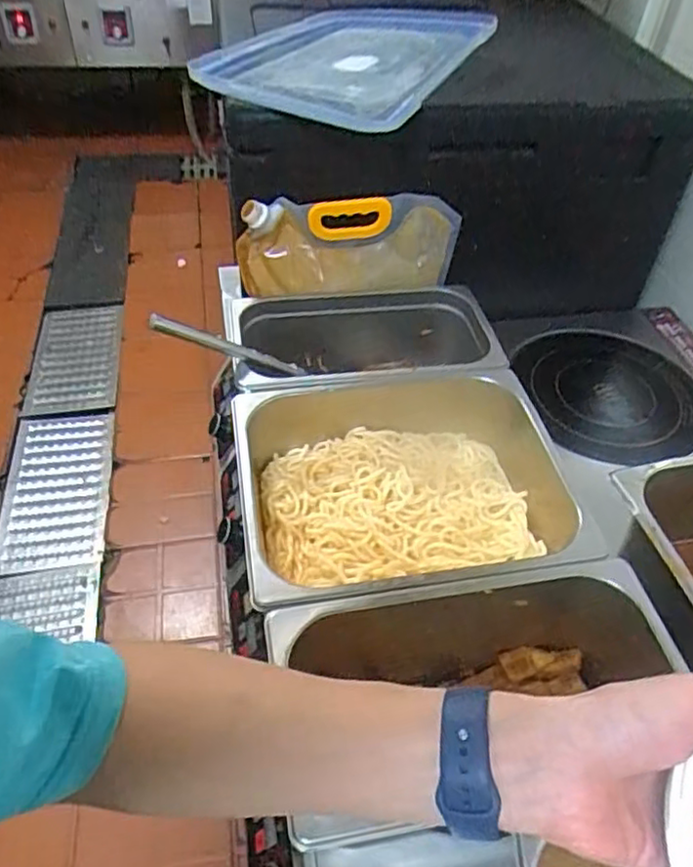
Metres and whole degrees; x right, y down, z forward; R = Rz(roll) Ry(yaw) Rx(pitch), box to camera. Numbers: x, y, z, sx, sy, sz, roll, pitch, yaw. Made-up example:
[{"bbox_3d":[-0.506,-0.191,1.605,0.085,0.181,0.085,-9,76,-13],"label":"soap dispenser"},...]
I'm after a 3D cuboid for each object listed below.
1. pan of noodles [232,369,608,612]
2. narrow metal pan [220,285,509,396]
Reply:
[{"bbox_3d":[0.067,0.061,0.699,0.343,0.116,0.285,-5,46,-8],"label":"pan of noodles"},{"bbox_3d":[0.023,-0.097,0.861,0.339,0.116,0.168,-5,46,-8],"label":"narrow metal pan"}]

